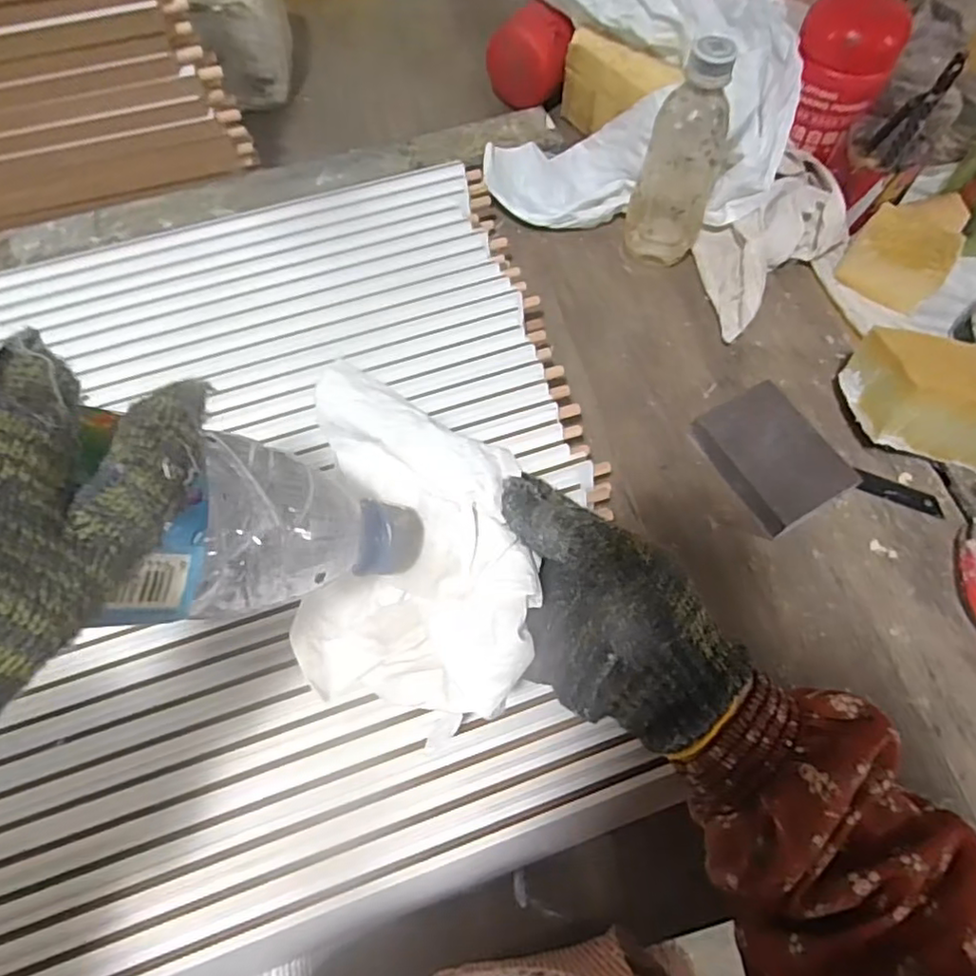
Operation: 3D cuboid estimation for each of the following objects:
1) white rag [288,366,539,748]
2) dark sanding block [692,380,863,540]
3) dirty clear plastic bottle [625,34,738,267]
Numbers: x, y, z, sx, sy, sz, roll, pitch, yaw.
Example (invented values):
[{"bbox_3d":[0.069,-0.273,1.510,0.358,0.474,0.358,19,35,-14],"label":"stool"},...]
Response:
[{"bbox_3d":[-0.033,0.037,0.288,0.114,0.095,0.121,17,66,7],"label":"white rag"},{"bbox_3d":[0.204,-0.022,0.456,0.073,0.031,0.099,-28,67,-13],"label":"dark sanding block"},{"bbox_3d":[0.150,-0.251,0.487,0.058,0.168,0.056,24,66,12],"label":"dirty clear plastic bottle"}]

